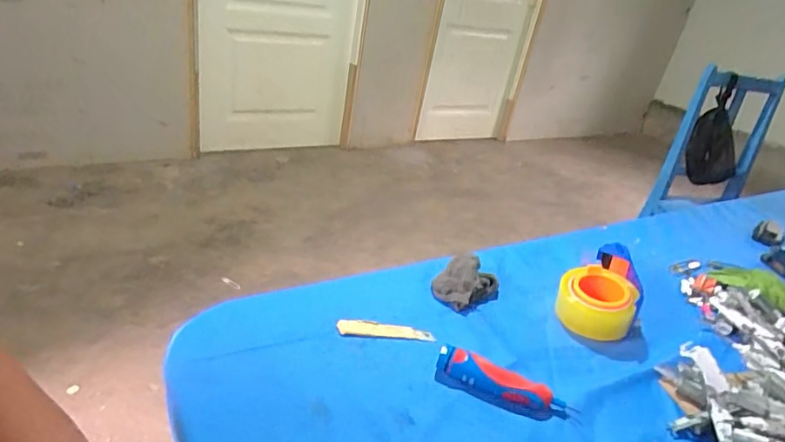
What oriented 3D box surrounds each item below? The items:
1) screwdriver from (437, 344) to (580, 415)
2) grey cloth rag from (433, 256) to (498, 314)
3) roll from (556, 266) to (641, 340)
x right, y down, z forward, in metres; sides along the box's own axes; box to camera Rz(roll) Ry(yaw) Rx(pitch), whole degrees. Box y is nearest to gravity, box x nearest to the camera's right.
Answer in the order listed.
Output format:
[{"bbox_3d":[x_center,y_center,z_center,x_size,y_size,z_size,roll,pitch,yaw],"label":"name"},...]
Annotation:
[{"bbox_3d":[0.122,0.176,0.565,0.148,0.031,0.027,15,28,16],"label":"screwdriver"},{"bbox_3d":[0.104,0.086,0.726,0.080,0.042,0.092,25,32,26],"label":"grey cloth rag"},{"bbox_3d":[0.281,0.111,0.718,0.090,0.072,0.090,9,28,-5],"label":"roll"}]

